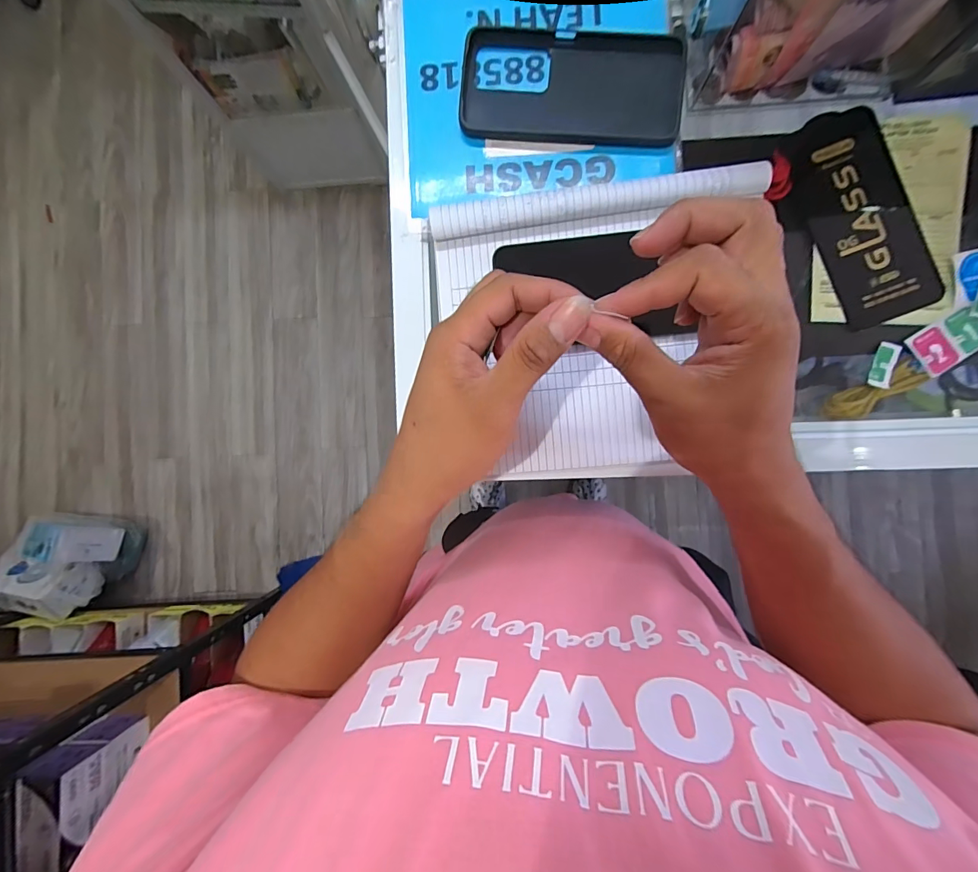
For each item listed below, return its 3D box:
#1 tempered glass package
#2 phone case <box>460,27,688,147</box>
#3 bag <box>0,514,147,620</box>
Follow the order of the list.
[{"bbox_3d":[0.283,-0.166,0.324,0.072,0.008,0.159,-20,88,6],"label":"tempered glass package"},{"bbox_3d":[0.064,-0.277,0.334,0.167,0.015,0.085,6,89,3],"label":"phone case"},{"bbox_3d":[-1.325,0.389,1.355,0.266,0.278,0.287,0,88,3],"label":"bag"}]

